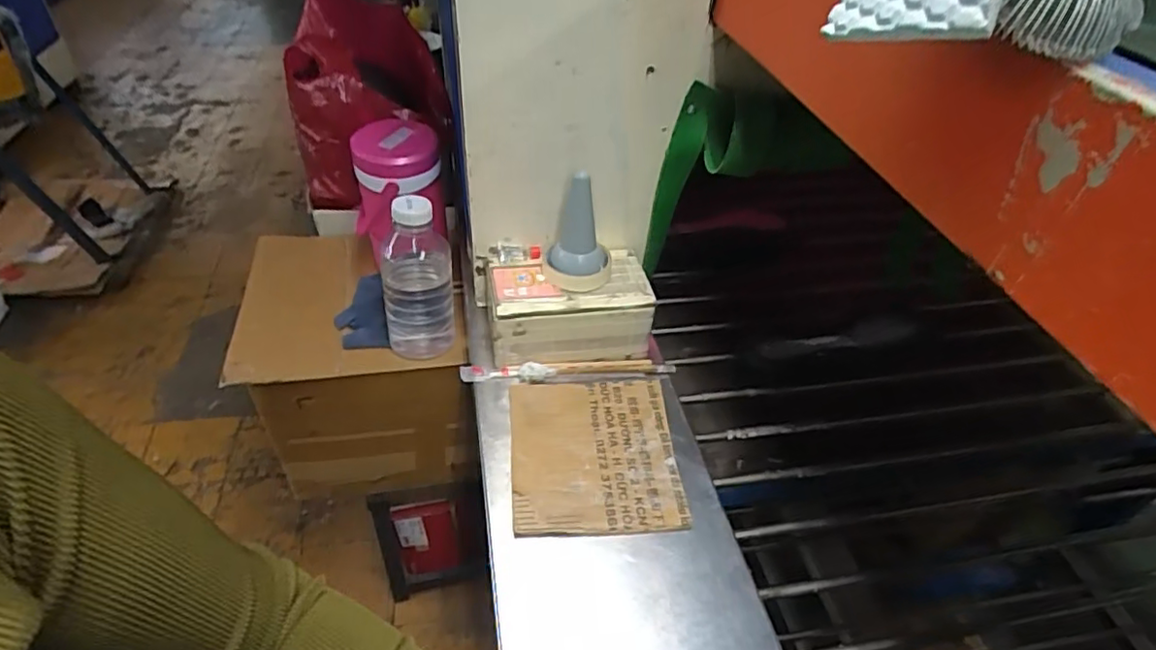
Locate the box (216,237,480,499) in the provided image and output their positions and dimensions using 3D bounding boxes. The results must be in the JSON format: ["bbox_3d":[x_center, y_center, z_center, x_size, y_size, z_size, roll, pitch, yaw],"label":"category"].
[{"bbox_3d":[-0.345,0.055,1.023,0.308,0.316,0.324,-8,43,-10],"label":"box"}]

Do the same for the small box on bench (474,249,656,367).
[{"bbox_3d":[-0.020,-0.026,0.770,0.205,0.087,0.122,-5,43,-7],"label":"small box on bench"}]

